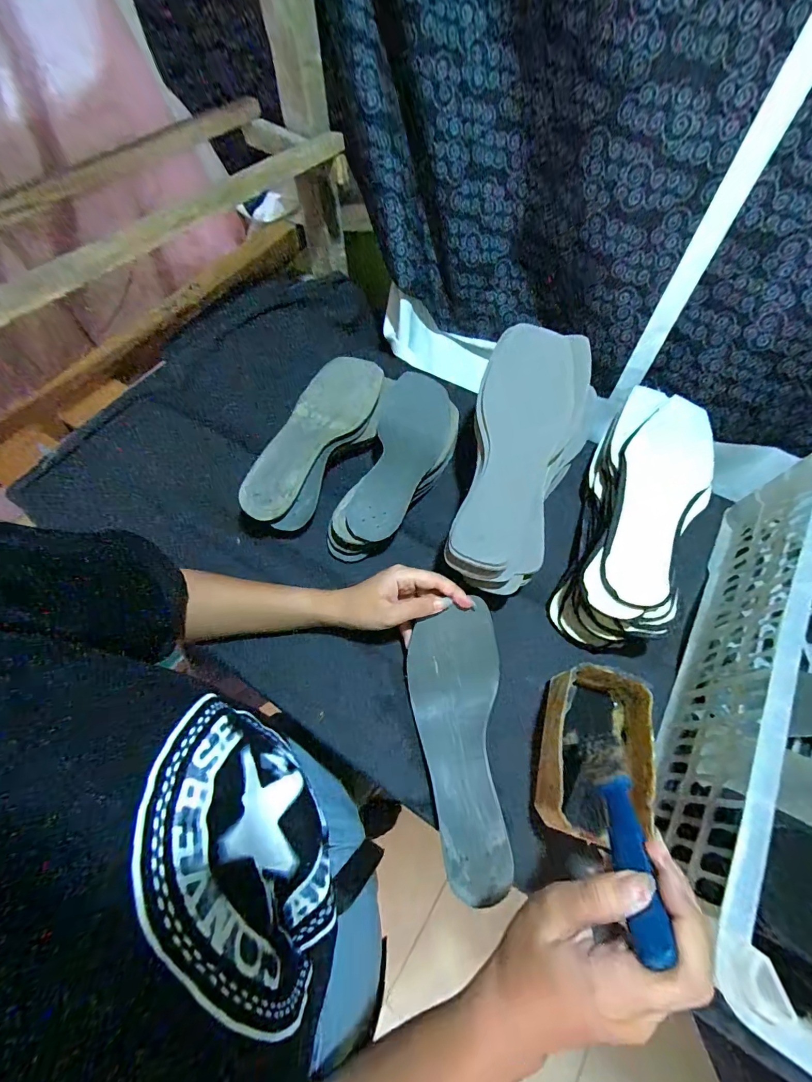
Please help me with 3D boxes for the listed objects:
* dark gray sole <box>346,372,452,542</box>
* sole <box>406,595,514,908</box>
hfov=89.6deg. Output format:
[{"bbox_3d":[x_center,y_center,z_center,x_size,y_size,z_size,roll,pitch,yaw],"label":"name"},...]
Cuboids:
[{"bbox_3d":[-0.004,-0.109,0.481,0.086,0.006,0.251,14,62,6],"label":"dark gray sole"},{"bbox_3d":[0.048,0.171,0.357,0.081,0.018,0.222,-2,67,-3],"label":"sole"}]

